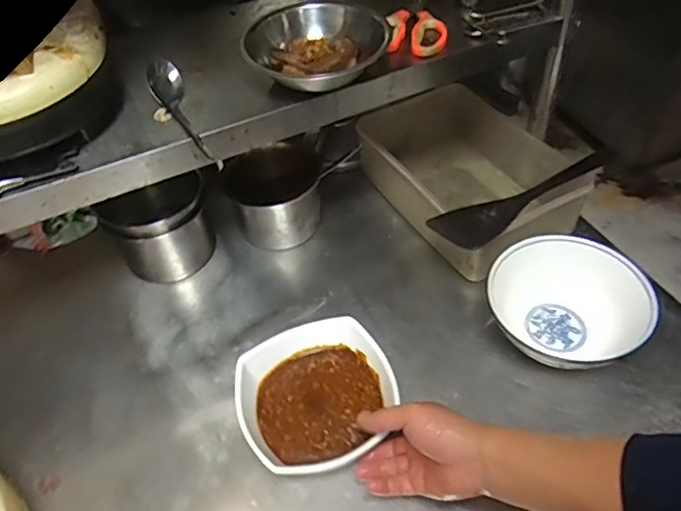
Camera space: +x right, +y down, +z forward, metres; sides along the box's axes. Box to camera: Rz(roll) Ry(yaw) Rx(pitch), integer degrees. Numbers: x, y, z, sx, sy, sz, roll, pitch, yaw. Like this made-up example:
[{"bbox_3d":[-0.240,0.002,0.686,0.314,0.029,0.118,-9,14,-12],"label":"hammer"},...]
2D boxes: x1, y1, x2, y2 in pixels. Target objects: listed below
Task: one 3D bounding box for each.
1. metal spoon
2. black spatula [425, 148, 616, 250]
[{"bbox_3d":[-0.178,-0.161,0.616,0.040,0.027,0.149,-25,65,-16],"label":"metal spoon"},{"bbox_3d":[0.257,-0.090,0.771,0.320,0.026,0.068,-31,52,-20],"label":"black spatula"}]

